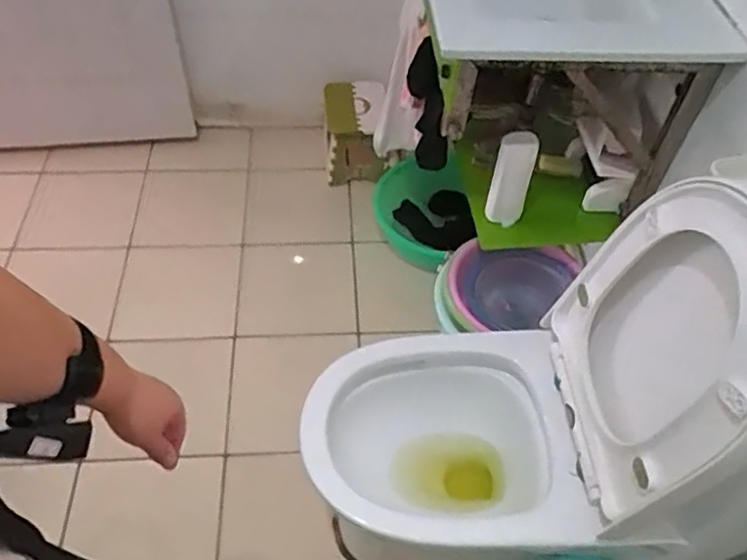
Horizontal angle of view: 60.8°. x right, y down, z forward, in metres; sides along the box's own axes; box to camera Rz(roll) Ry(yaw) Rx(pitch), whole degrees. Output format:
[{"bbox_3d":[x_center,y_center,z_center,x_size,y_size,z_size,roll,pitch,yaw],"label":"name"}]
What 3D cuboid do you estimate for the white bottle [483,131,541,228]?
[{"bbox_3d":[0.264,-0.192,1.225,0.075,0.182,0.077,13,52,8],"label":"white bottle"}]

